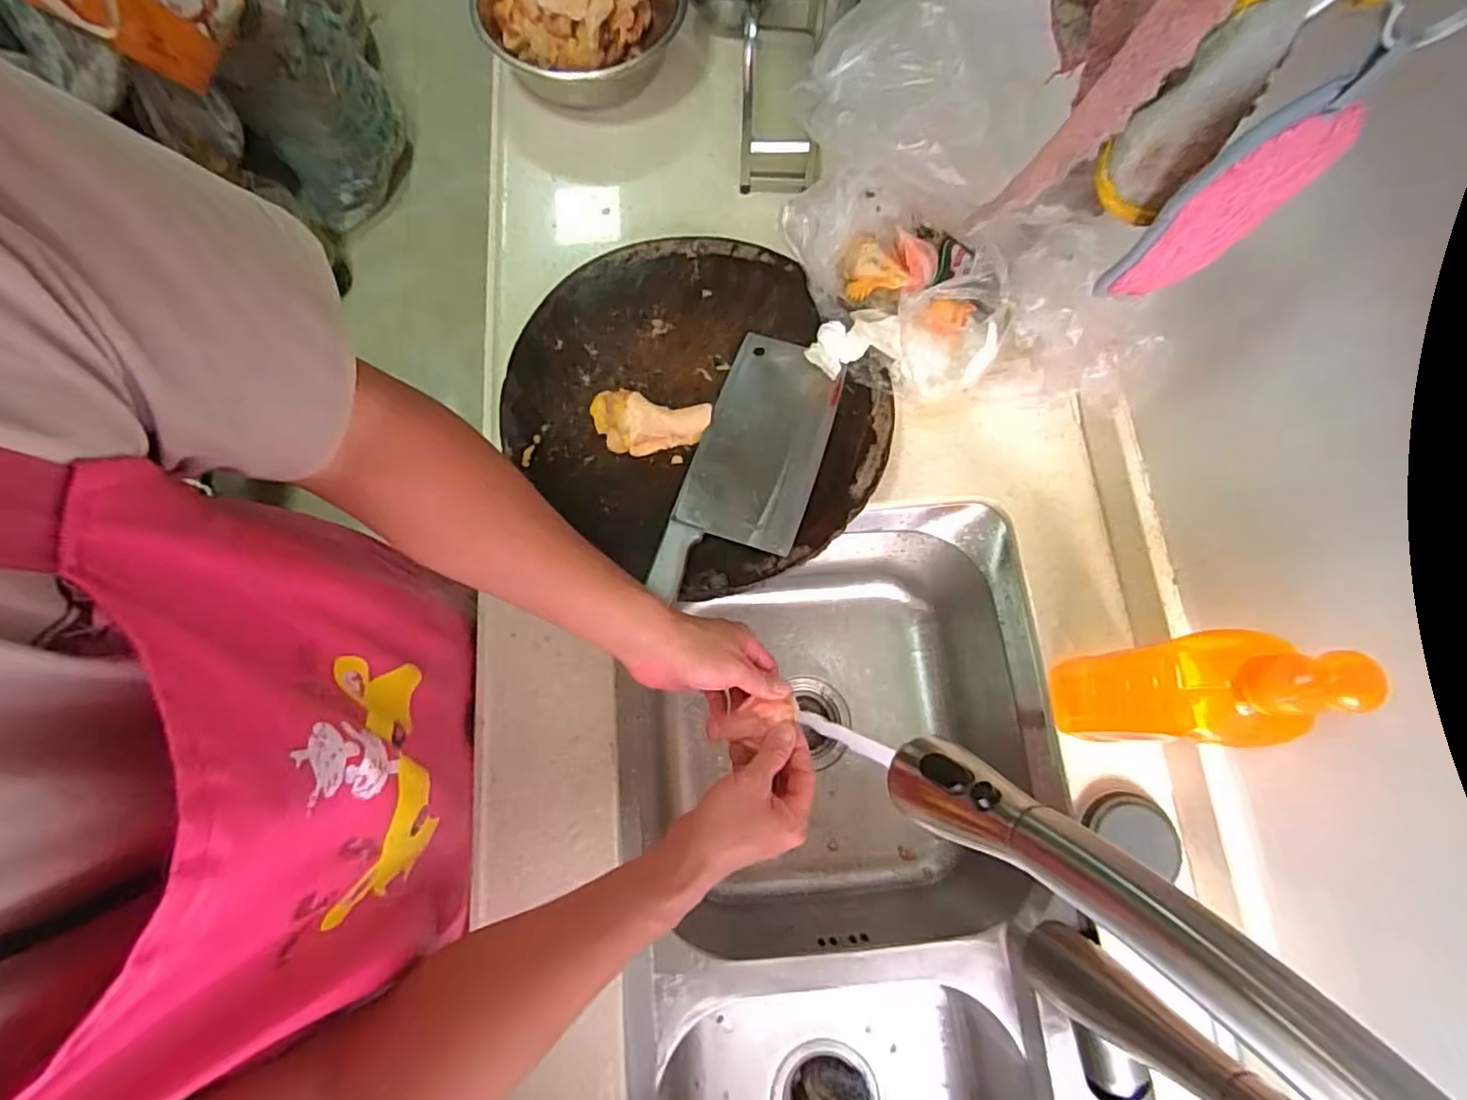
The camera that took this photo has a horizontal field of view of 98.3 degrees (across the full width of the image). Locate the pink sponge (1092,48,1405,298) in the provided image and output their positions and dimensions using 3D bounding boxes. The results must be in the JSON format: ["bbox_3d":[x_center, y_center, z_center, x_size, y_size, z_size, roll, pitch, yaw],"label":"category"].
[{"bbox_3d":[0.240,-0.169,0.308,0.061,0.135,0.009,-7,75,-2],"label":"pink sponge"}]

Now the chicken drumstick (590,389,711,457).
[{"bbox_3d":[-0.079,-0.115,0.579,0.106,0.027,0.053,10,75,3],"label":"chicken drumstick"}]

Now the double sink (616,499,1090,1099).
[{"bbox_3d":[0.107,0.355,0.630,0.383,0.228,0.736,-5,75,-2],"label":"double sink"}]

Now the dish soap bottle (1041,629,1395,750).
[{"bbox_3d":[0.314,0.102,0.453,0.071,0.251,0.070,-3,74,-1],"label":"dish soap bottle"}]

